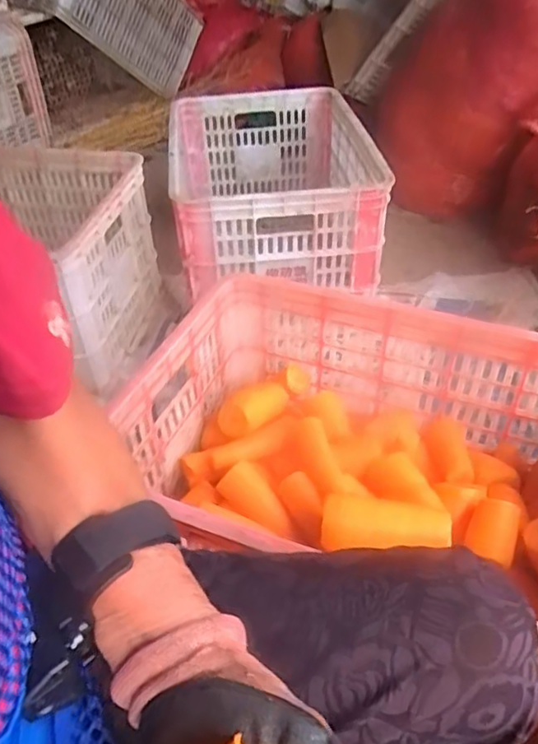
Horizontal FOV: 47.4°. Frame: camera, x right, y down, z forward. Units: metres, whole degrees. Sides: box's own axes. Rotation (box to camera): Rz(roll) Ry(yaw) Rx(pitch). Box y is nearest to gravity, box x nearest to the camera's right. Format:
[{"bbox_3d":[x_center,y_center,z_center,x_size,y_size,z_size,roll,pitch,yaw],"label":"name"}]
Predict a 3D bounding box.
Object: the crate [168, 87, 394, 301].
[{"bbox_3d":[-0.001,-0.365,1.205,0.352,0.211,0.525,-7,43,-4],"label":"crate"}]

